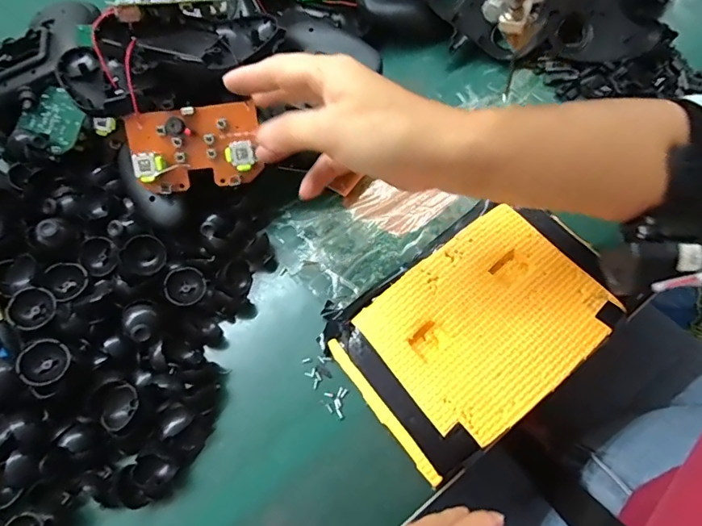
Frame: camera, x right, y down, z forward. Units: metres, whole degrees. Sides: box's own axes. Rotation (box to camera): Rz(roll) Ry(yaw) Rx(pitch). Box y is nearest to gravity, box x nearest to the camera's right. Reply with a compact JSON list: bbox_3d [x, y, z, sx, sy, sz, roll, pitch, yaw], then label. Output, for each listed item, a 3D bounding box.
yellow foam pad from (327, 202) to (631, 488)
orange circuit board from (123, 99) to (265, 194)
[{"bbox_3d":[0.088,0.040,0.332,0.185,0.022,0.124,-37,70,-11],"label":"yellow foam pad"},{"bbox_3d":[-0.111,-0.081,0.337,0.090,0.013,0.055,-7,98,-3],"label":"orange circuit board"}]

